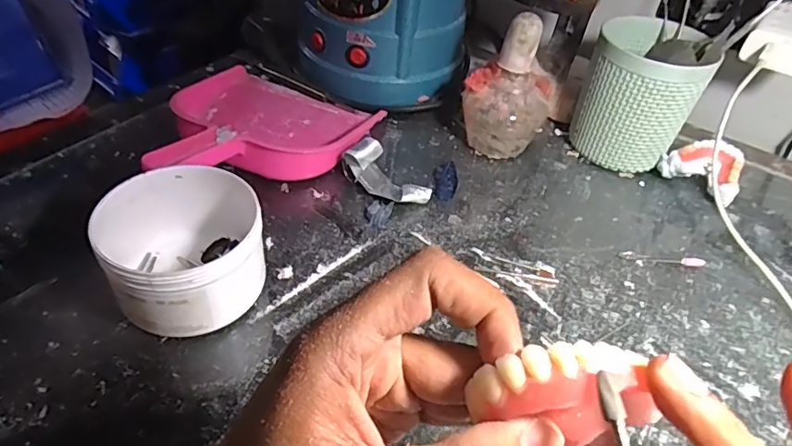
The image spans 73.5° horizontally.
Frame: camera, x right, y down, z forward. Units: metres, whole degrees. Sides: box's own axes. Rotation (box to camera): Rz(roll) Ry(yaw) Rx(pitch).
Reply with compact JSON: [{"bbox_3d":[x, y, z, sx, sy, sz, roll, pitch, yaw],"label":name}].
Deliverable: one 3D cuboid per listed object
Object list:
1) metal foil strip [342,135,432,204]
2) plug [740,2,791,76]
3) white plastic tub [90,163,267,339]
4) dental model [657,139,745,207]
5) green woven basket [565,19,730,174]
[{"bbox_3d":[-0.007,-0.038,0.421,0.069,0.028,0.032,37,50,28],"label":"metal foil strip"},{"bbox_3d":[0.329,-0.157,0.450,0.051,0.036,0.084,28,46,20],"label":"plug"},{"bbox_3d":[-0.129,0.018,0.322,0.085,0.058,0.089,-24,51,-30],"label":"white plastic tub"},{"bbox_3d":[0.270,-0.045,0.462,0.047,0.039,0.063,-28,54,-33],"label":"dental model"},{"bbox_3d":[0.213,-0.114,0.465,0.088,0.124,0.092,28,46,20],"label":"green woven basket"}]

